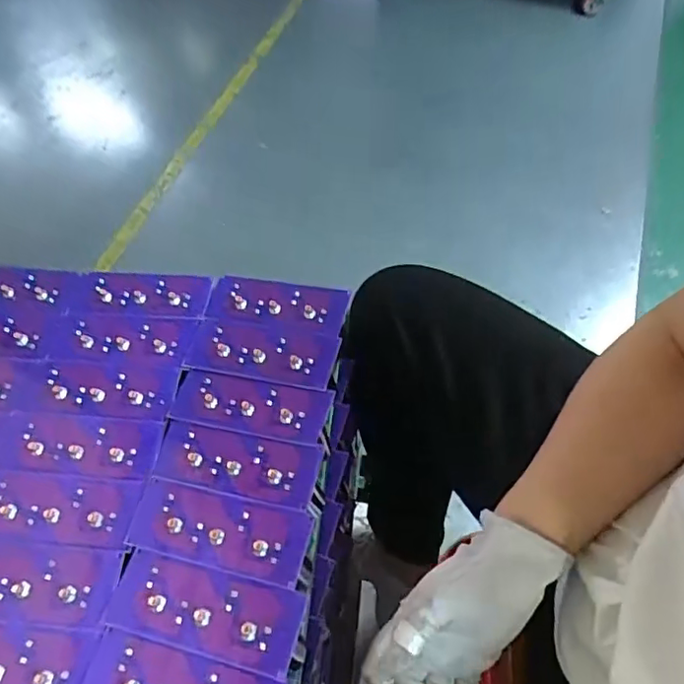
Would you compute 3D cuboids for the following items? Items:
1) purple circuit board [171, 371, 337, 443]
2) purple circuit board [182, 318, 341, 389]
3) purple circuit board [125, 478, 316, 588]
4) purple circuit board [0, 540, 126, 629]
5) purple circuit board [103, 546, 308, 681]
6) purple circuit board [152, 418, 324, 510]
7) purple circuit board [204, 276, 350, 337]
[{"bbox_3d":[-0.079,0.053,0.490,0.136,0.005,0.049,7,57,17],"label":"purple circuit board"},{"bbox_3d":[-0.072,0.007,0.515,0.135,0.013,0.052,12,58,12],"label":"purple circuit board"},{"bbox_3d":[-0.092,0.139,0.432,0.135,0.009,0.054,11,58,11],"label":"purple circuit board"},{"bbox_3d":[-0.233,0.176,0.425,0.137,0.004,0.054,2,56,5],"label":"purple circuit board"},{"bbox_3d":[-0.096,0.184,0.401,0.135,0.008,0.053,11,58,11],"label":"purple circuit board"},{"bbox_3d":[-0.086,0.094,0.458,0.133,0.012,0.051,11,58,11],"label":"purple circuit board"},{"bbox_3d":[-0.062,-0.036,0.545,0.130,0.009,0.055,9,58,15],"label":"purple circuit board"}]

